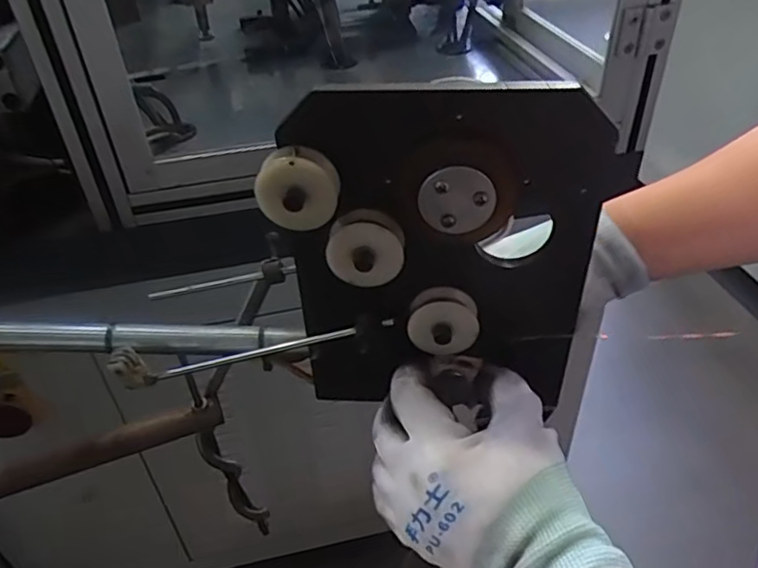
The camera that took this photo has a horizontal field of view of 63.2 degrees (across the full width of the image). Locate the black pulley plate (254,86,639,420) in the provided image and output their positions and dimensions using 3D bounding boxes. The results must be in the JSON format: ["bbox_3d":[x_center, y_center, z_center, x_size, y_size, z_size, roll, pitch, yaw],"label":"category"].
[{"bbox_3d":[0.031,-0.007,0.321,0.160,0.187,0.026,1,38,1],"label":"black pulley plate"}]

